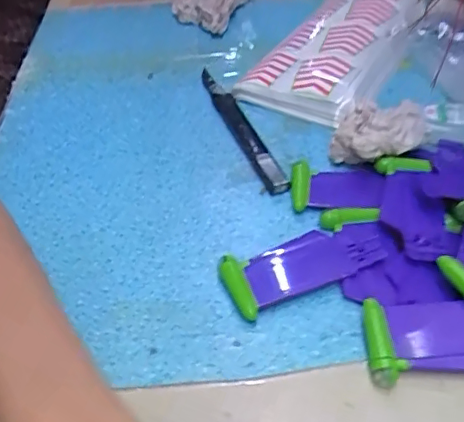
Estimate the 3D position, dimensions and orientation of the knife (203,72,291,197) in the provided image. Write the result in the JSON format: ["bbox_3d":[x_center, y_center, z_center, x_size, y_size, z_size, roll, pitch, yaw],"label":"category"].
[{"bbox_3d":[0.007,-0.065,0.426,0.015,0.009,0.152,-15,45,-11],"label":"knife"}]

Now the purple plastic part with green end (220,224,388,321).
[{"bbox_3d":[0.042,0.028,0.323,0.094,0.013,0.039,-21,46,-16],"label":"purple plastic part with green end"}]

